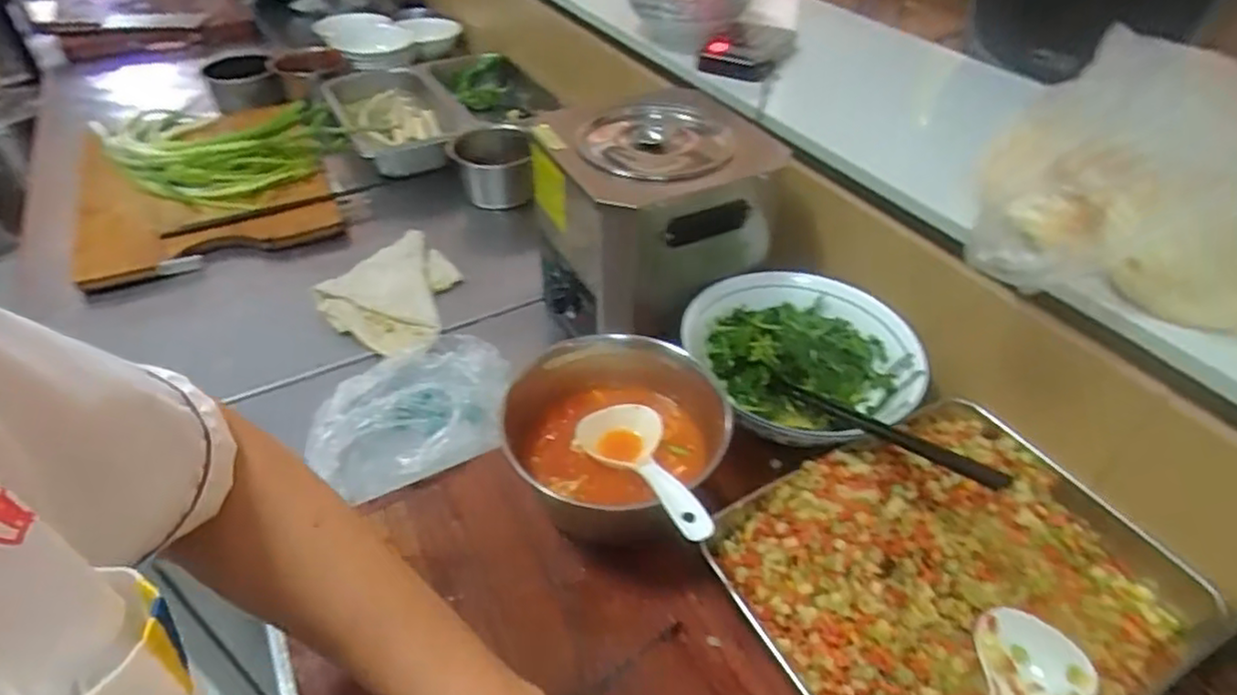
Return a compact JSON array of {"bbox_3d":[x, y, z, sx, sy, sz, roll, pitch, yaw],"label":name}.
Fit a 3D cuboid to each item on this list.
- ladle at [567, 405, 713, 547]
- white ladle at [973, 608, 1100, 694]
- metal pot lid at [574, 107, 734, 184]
[{"bbox_3d":[0.018,0.089,0.498,0.071,0.034,0.170,-11,18,-13],"label":"ladle"},{"bbox_3d":[0.232,0.233,0.420,0.181,0.034,0.070,-21,45,-40],"label":"white ladle"},{"bbox_3d":[0.031,-0.184,0.616,0.141,0.037,0.139,6,42,5],"label":"metal pot lid"}]

